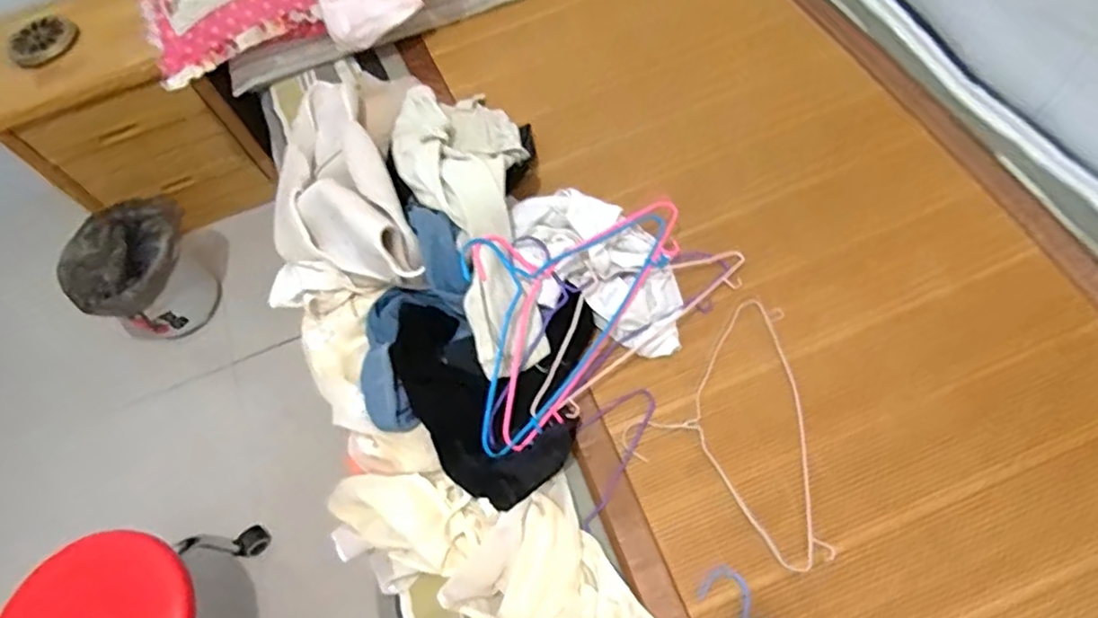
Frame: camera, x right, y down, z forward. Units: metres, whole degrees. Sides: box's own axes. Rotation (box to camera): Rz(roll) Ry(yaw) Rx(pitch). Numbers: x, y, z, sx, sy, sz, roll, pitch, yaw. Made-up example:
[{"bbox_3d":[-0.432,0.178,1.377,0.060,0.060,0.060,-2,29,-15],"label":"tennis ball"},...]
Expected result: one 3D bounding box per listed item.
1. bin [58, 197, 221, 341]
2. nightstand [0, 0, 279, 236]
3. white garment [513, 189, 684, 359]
[{"bbox_3d":[-0.955,-0.082,1.521,0.296,0.283,0.288,-39,63,-12],"label":"bin"},{"bbox_3d":[-1.027,-0.461,1.553,0.449,0.501,0.384,-33,62,-9],"label":"nightstand"},{"bbox_3d":[0.093,-0.069,0.939,0.154,0.048,0.315,-40,84,-16],"label":"white garment"}]

